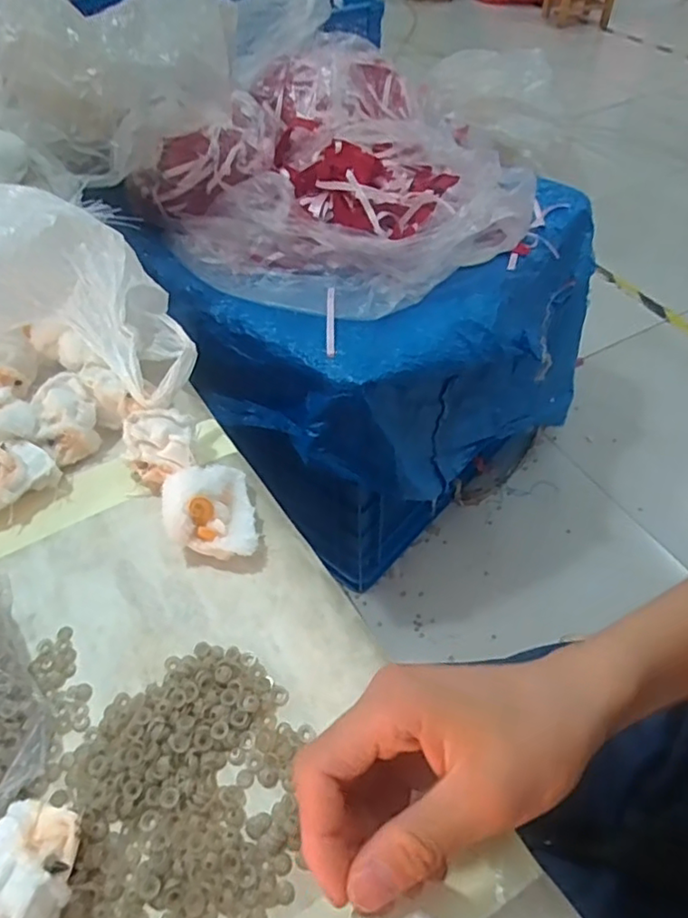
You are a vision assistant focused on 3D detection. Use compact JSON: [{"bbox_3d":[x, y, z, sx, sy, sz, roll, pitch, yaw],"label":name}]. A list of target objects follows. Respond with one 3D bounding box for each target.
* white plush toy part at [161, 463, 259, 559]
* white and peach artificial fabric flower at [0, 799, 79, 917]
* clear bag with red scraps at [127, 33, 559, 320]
[{"bbox_3d":[-0.085,0.037,0.383,0.052,0.035,0.061,-13,51,-9],"label":"white plush toy part"},{"bbox_3d":[-0.140,0.183,0.260,0.046,0.036,0.056,21,53,18],"label":"white and peach artificial fabric flower"},{"bbox_3d":[0.019,-0.456,0.946,0.544,0.163,0.545,20,53,17],"label":"clear bag with red scraps"}]

